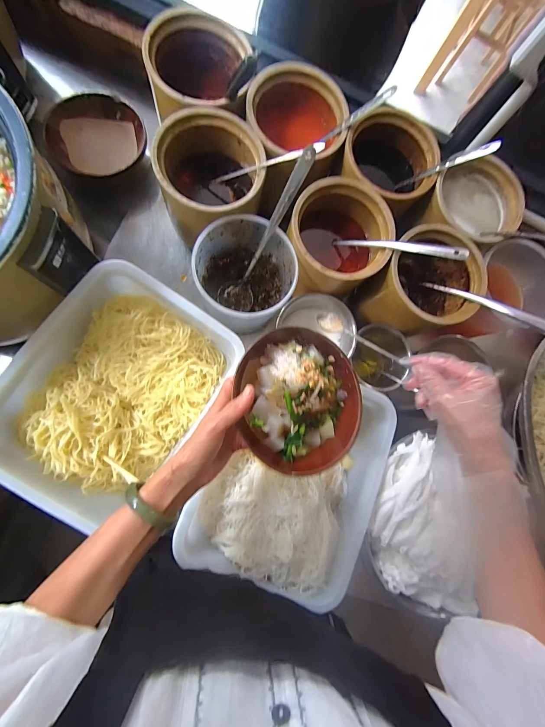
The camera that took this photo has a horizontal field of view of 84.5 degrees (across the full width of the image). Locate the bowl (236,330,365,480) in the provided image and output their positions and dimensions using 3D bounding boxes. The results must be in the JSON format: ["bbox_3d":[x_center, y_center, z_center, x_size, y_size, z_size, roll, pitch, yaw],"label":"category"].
[{"bbox_3d":[0.035,0.047,0.393,0.174,0.072,0.187,2,86,-27],"label":"bowl"}]

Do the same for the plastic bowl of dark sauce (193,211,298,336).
[{"bbox_3d":[-0.044,-0.140,0.492,0.140,0.116,0.149,1,84,-8],"label":"plastic bowl of dark sauce"}]

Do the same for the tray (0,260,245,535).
[{"bbox_3d":[-0.236,0.042,0.454,0.273,0.080,0.343,37,81,-3],"label":"tray"}]

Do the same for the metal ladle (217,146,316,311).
[{"bbox_3d":[-0.010,-0.188,0.464,0.057,0.268,0.046,35,43,-4],"label":"metal ladle"}]

